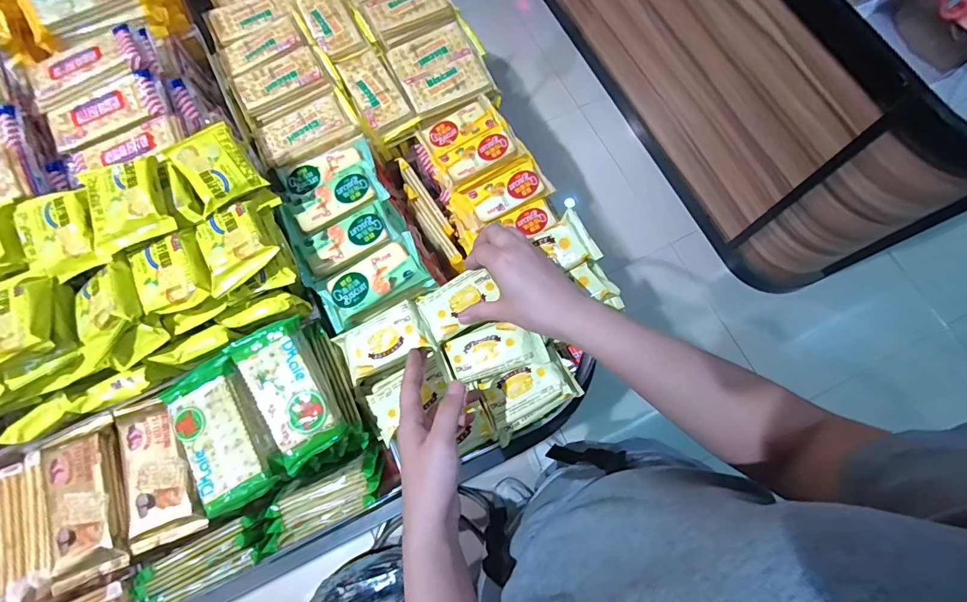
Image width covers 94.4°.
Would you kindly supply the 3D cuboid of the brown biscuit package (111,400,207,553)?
[{"bbox_3d":[-0.306,0.157,0.418,0.059,0.012,0.133,-21,74,-5],"label":"brown biscuit package"}]

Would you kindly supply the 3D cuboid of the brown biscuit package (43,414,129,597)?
[{"bbox_3d":[-0.365,0.180,0.410,0.058,0.022,0.138,-21,74,-5],"label":"brown biscuit package"}]

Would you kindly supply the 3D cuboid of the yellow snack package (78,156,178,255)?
[{"bbox_3d":[-0.312,-0.087,0.397,0.062,0.026,0.081,-22,74,-5],"label":"yellow snack package"}]

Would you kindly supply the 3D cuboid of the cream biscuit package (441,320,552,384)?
[{"bbox_3d":[0.012,0.052,0.472,0.101,0.014,0.052,-15,92,5],"label":"cream biscuit package"}]

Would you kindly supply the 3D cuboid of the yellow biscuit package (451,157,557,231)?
[{"bbox_3d":[0.020,-0.130,0.539,0.111,0.024,0.059,-26,75,-6],"label":"yellow biscuit package"}]

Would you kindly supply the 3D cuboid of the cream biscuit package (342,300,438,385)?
[{"bbox_3d":[-0.101,0.039,0.454,0.088,0.020,0.052,-24,75,-5],"label":"cream biscuit package"}]

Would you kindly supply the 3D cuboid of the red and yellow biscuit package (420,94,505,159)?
[{"bbox_3d":[-0.025,-0.221,0.569,0.103,0.013,0.053,-31,76,-8],"label":"red and yellow biscuit package"}]

